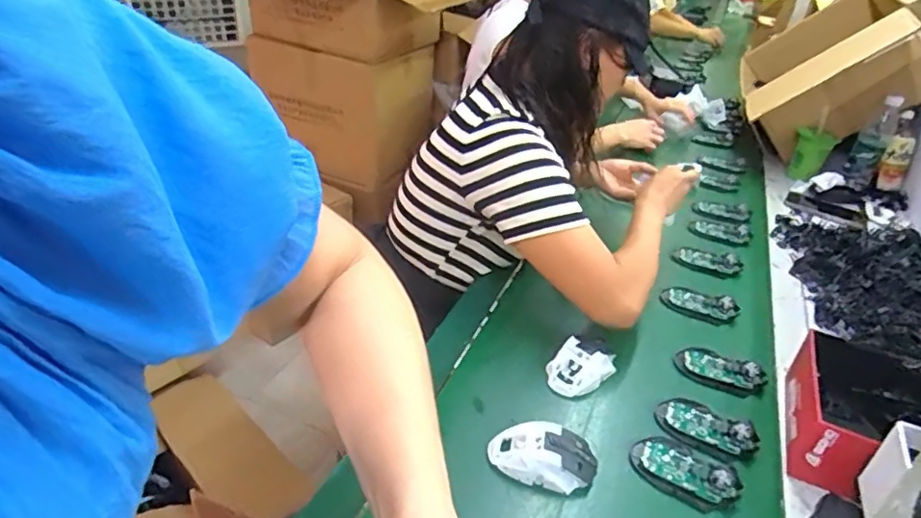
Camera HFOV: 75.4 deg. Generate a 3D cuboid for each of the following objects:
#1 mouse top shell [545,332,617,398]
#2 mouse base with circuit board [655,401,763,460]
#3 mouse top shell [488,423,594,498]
[{"bbox_3d":[0.158,0.143,0.796,0.106,0.045,0.062,-23,40,-37],"label":"mouse top shell"},{"bbox_3d":[0.300,0.205,0.729,0.115,0.019,0.069,23,36,29],"label":"mouse base with circuit board"},{"bbox_3d":[0.091,0.220,0.666,0.119,0.043,0.066,9,31,9],"label":"mouse top shell"}]

